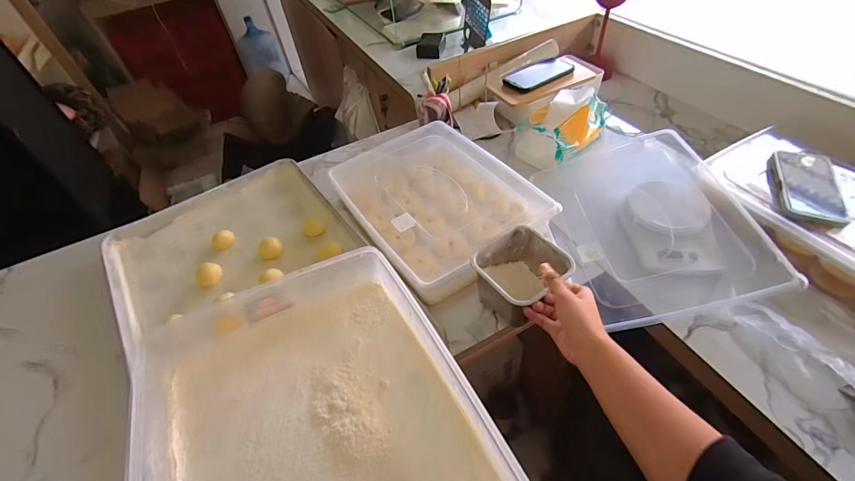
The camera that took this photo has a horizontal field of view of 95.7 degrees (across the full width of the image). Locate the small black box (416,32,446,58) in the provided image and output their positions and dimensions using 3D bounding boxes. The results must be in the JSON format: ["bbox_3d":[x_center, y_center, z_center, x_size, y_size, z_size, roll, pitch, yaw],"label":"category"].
[{"bbox_3d":[0.011,-0.635,1.263,0.081,0.058,0.095,11,46,11],"label":"small black box"}]

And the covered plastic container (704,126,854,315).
[{"bbox_3d":[0.659,-0.038,0.635,0.242,0.079,0.372,-27,51,-16],"label":"covered plastic container"}]

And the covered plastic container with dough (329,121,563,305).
[{"bbox_3d":[0.013,-0.078,0.725,0.286,0.071,0.380,-30,52,-19],"label":"covered plastic container with dough"}]

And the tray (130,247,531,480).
[{"bbox_3d":[-0.111,0.174,0.368,0.277,0.083,0.360,-20,48,-20],"label":"tray"}]

